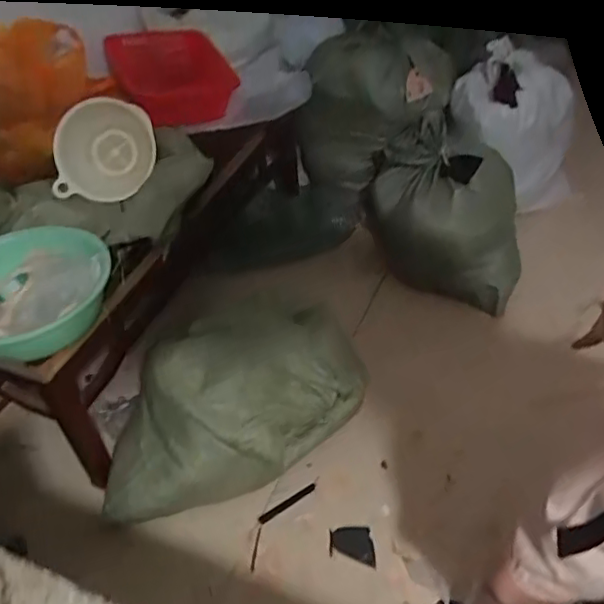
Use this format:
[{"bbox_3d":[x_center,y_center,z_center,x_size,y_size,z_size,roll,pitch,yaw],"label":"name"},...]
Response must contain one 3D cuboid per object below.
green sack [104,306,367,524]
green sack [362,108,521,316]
[{"bbox_3d":[-0.179,0.248,1.424,0.588,0.338,0.350,-21,46,-18],"label":"green sack"},{"bbox_3d":[0.404,-0.323,1.826,0.438,0.377,0.502,0,44,3],"label":"green sack"}]

